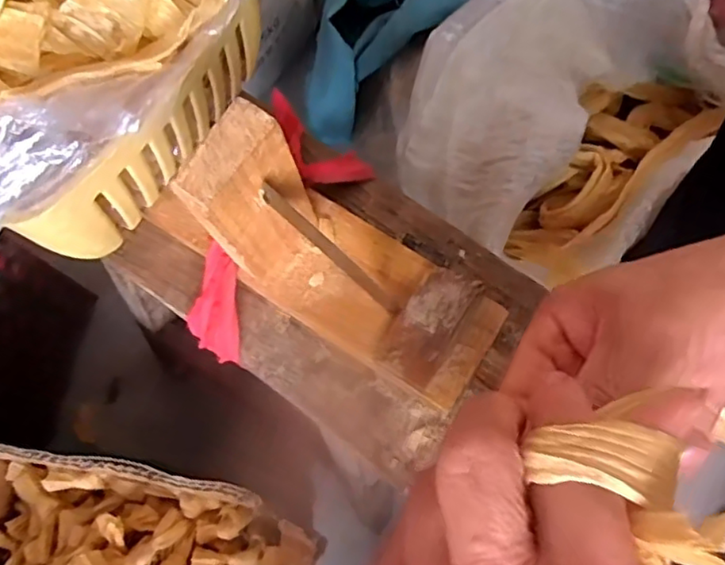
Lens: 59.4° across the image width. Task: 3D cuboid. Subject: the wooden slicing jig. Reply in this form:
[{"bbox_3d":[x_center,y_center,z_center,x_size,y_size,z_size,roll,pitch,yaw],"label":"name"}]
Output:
[{"bbox_3d":[0.000,-0.008,0.274,0.129,0.118,0.064,31,76,11],"label":"wooden slicing jig"}]

